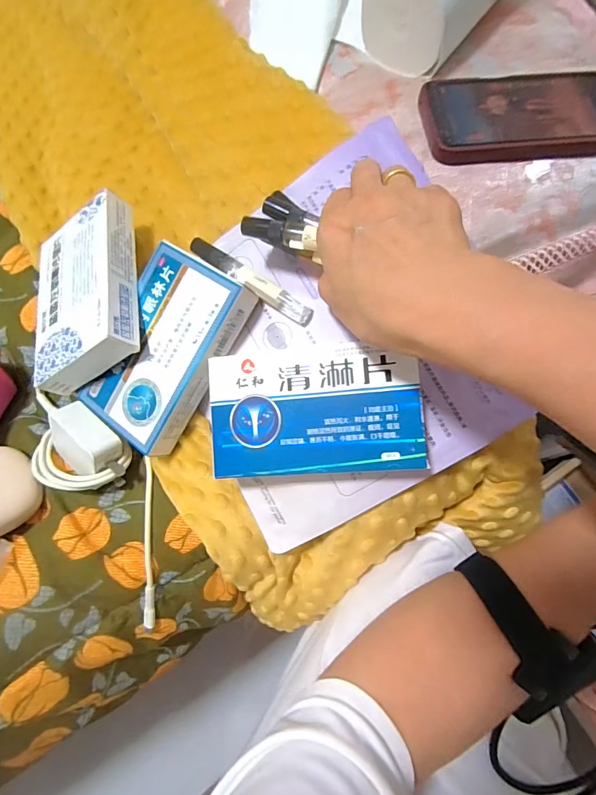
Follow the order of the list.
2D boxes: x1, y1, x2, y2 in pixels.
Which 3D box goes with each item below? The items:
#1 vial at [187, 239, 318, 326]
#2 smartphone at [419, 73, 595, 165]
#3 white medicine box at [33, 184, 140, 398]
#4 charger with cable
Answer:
[{"bbox_3d":[-0.035,-0.085,0.292,0.105,0.018,0.015,35,73,9],"label":"vial"},{"bbox_3d":[0.188,-0.234,0.332,0.166,0.017,0.082,-7,72,-5],"label":"smartphone"},{"bbox_3d":[-0.160,-0.077,0.305,0.086,0.031,0.134,-19,68,21],"label":"white medicine box"},{"bbox_3d":[-0.142,0.074,0.302,0.067,0.043,0.193,-31,89,-7],"label":"charger with cable"}]

